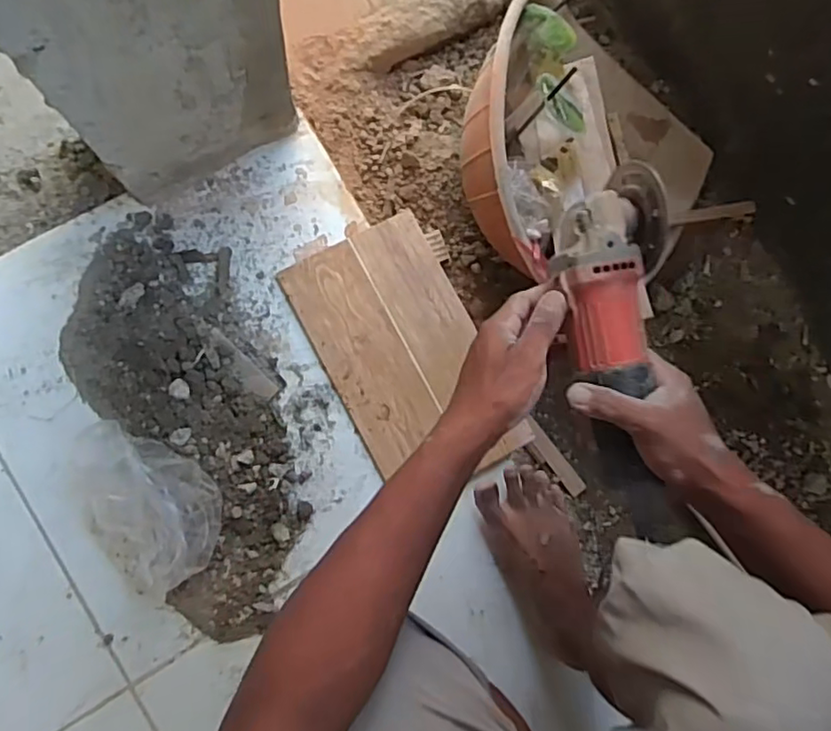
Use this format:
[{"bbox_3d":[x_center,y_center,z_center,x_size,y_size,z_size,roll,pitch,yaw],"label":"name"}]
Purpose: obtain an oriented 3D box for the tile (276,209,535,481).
[{"bbox_3d":[-0.010,-0.010,0.740,0.183,0.010,0.318,-28,88,-8],"label":"tile"}]

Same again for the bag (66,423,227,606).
[{"bbox_3d":[-0.289,0.149,0.652,0.132,0.073,0.179,-36,89,-8],"label":"bag"}]

